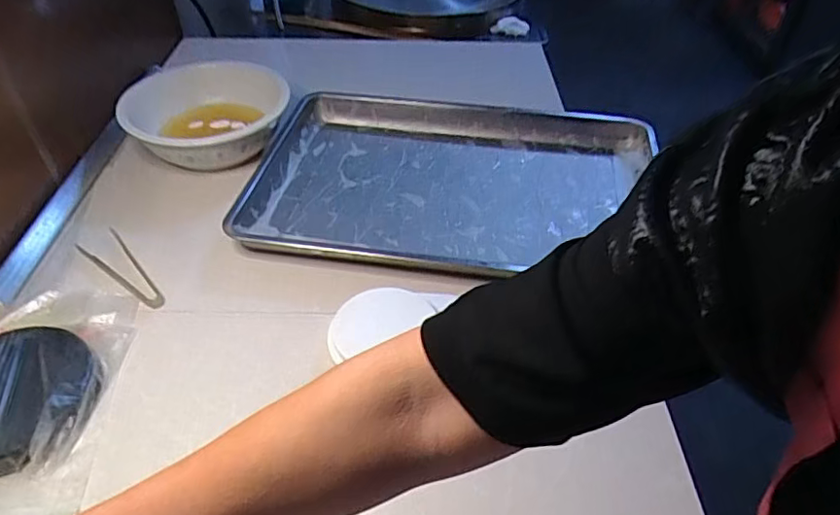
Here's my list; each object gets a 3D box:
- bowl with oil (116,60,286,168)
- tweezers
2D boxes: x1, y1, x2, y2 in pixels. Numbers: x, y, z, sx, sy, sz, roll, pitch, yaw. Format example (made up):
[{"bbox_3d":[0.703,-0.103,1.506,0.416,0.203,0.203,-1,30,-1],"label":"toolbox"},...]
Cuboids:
[{"bbox_3d":[-0.345,-0.221,0.934,0.240,0.087,0.237,2,44,-2],"label":"bowl with oil"},{"bbox_3d":[-0.393,0.015,0.752,0.177,0.007,0.051,36,53,29],"label":"tweezers"}]

